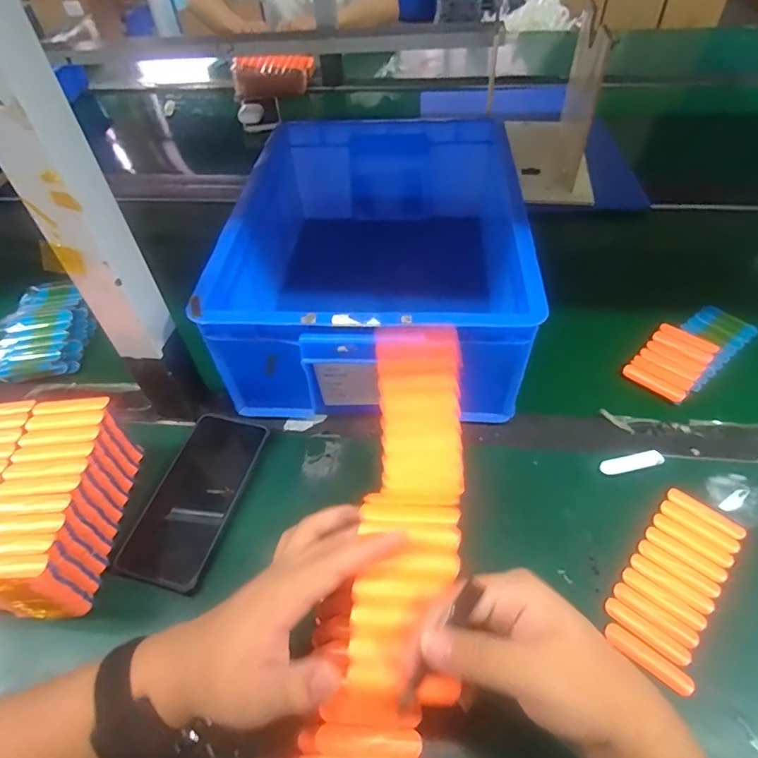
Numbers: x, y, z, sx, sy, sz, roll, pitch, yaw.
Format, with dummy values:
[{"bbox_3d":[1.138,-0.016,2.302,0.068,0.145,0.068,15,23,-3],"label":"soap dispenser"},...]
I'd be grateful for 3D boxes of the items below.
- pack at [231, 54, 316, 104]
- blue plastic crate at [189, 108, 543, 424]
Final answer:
[{"bbox_3d":[-0.236,-0.683,1.122,0.185,0.074,0.059,-11,49,-5],"label":"pack"},{"bbox_3d":[0.005,-0.160,0.590,0.302,0.133,0.429,2,49,7],"label":"blue plastic crate"}]

